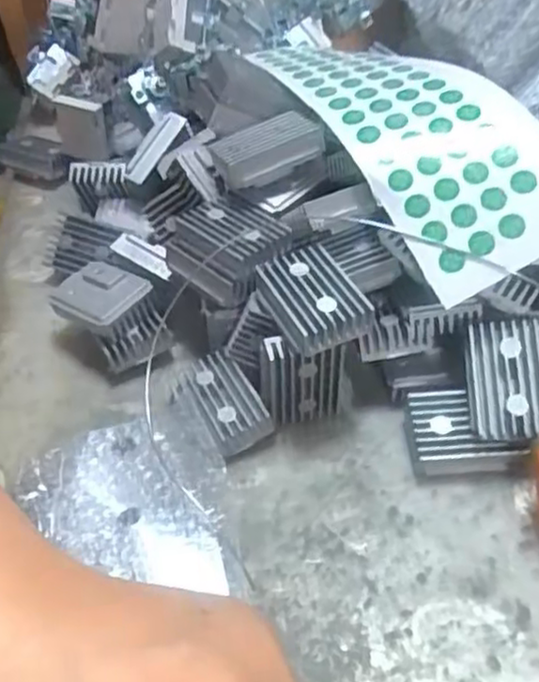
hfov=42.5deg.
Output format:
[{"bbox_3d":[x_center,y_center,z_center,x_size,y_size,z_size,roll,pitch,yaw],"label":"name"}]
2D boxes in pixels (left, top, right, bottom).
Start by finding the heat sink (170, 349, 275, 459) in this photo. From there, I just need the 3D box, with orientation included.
[{"bbox_3d":[-0.022,0.029,0.296,0.029,0.019,0.044,-27,49,-19],"label":"heat sink"}]

